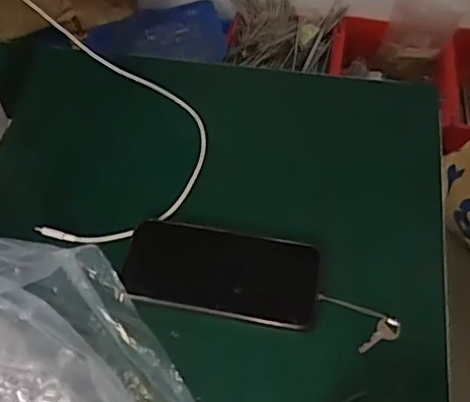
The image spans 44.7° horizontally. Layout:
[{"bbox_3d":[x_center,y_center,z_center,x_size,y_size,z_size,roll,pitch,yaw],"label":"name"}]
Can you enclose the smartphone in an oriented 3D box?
[{"bbox_3d":[-0.011,0.058,0.475,0.158,0.011,0.076,8,53,7],"label":"smartphone"}]

